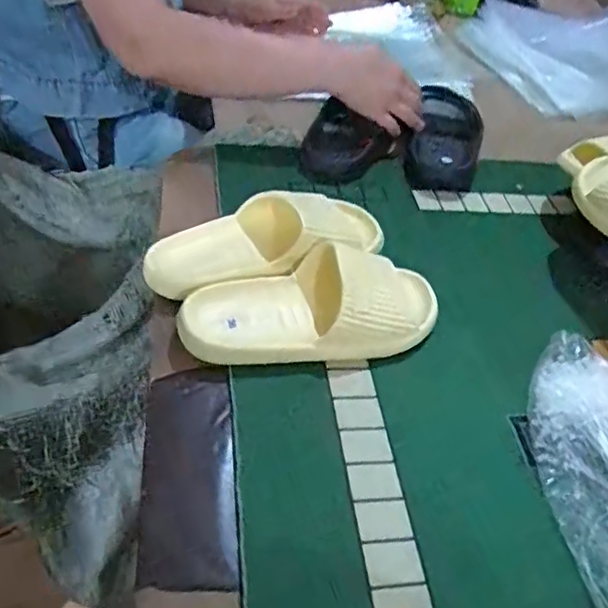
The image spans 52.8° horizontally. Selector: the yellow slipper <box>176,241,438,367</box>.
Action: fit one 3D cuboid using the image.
[{"bbox_3d":[0.010,0.001,0.537,0.232,0.060,0.095,-1,44,-13],"label":"yellow slipper"}]

